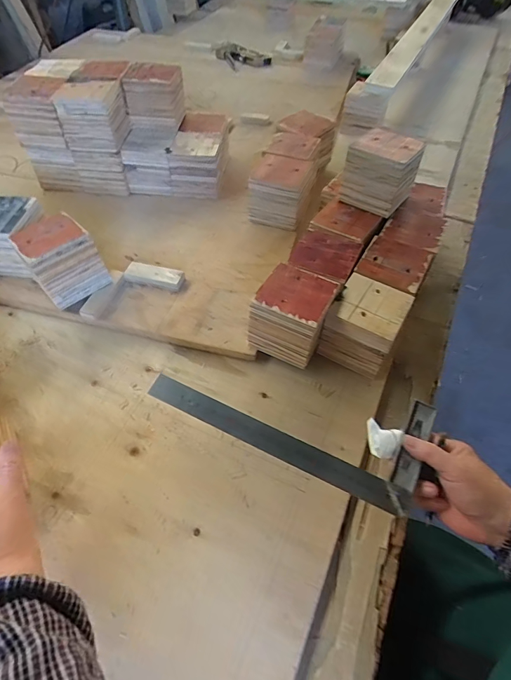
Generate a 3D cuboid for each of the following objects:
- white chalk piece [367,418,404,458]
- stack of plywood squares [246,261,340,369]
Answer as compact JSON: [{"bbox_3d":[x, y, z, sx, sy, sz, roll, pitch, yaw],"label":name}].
[{"bbox_3d":[0.138,0.107,0.436,0.042,0.026,0.031,37,60,24],"label":"white chalk piece"},{"bbox_3d":[0.054,-0.032,0.536,0.097,0.095,0.100,25,56,16],"label":"stack of plywood squares"}]

